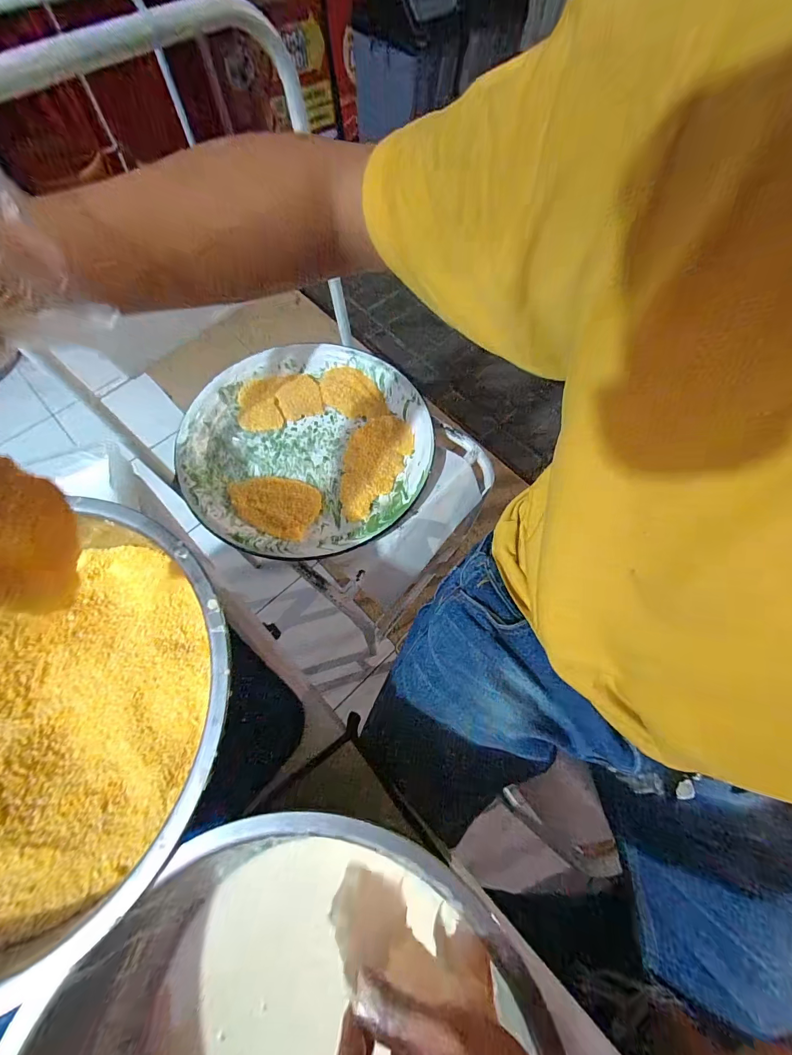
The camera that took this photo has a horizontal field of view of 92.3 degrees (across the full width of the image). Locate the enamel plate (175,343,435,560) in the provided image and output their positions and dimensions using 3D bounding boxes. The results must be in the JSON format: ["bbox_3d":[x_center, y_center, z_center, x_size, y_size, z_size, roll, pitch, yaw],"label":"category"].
[{"bbox_3d":[-0.135,-0.132,0.600,0.363,0.033,0.379,1,68,-2],"label":"enamel plate"}]

